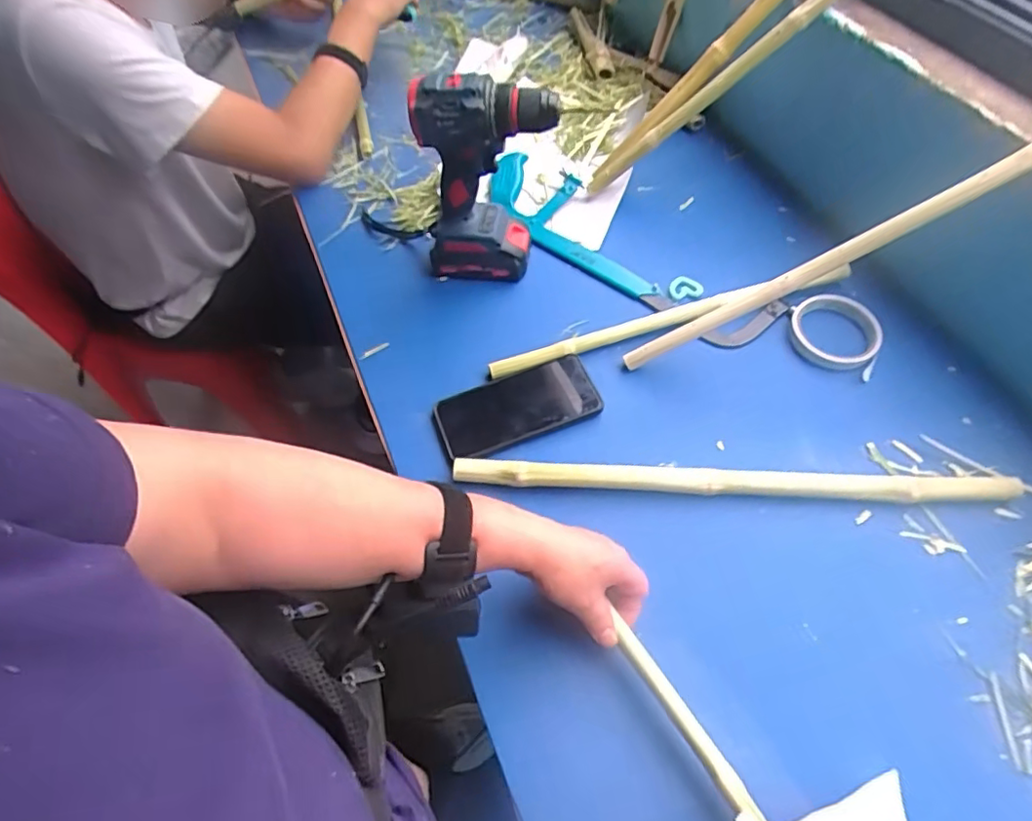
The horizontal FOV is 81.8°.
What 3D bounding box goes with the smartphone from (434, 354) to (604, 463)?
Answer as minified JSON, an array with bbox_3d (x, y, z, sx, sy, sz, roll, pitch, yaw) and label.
[{"bbox_3d":[0.002,-0.005,0.623,0.166,0.012,0.080,-20,59,-8],"label":"smartphone"}]

